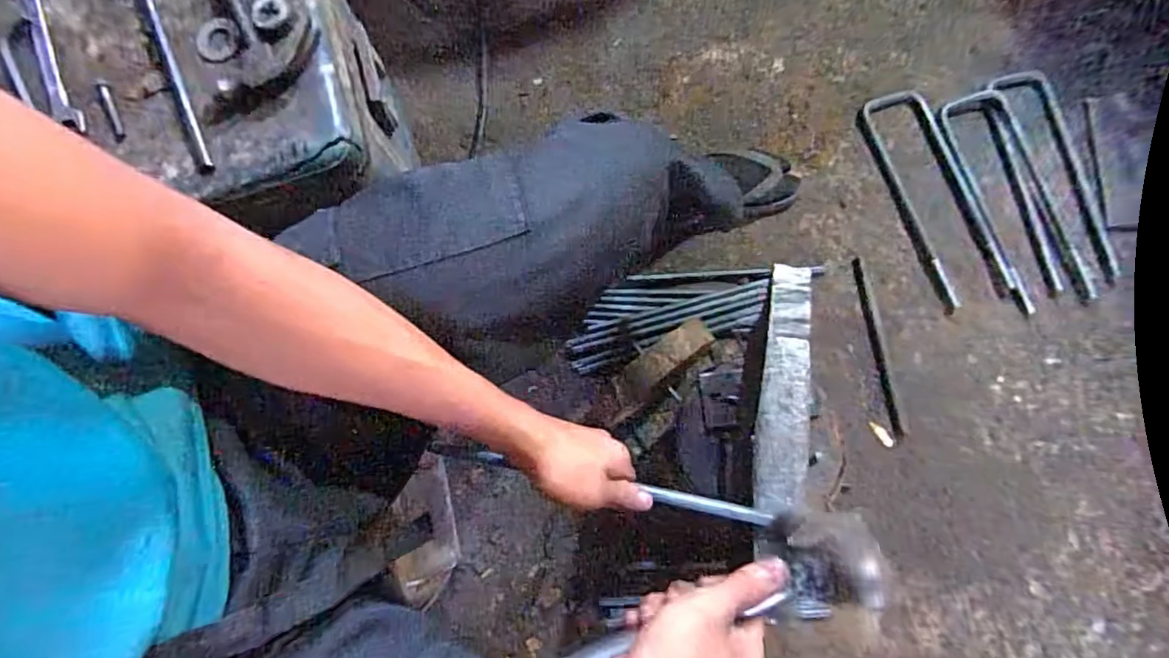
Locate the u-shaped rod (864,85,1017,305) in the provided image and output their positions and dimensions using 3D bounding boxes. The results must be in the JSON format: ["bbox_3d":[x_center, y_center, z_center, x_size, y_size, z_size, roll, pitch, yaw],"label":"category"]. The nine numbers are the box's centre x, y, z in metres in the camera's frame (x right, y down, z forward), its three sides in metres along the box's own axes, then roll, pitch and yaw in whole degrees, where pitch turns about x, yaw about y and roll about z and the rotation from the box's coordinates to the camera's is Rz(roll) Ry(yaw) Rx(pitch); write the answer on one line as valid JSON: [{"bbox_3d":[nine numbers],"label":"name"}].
[{"bbox_3d":[0.558,-0.217,0.917,0.117,0.017,0.352,-20,80,-4],"label":"u-shaped rod"}]

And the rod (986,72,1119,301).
[{"bbox_3d":[0.762,-0.241,0.923,0.093,0.008,0.372,-16,80,-3],"label":"rod"}]

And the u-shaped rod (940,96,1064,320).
[{"bbox_3d":[0.670,-0.209,0.922,0.107,0.017,0.353,-16,80,-3],"label":"u-shaped rod"}]

